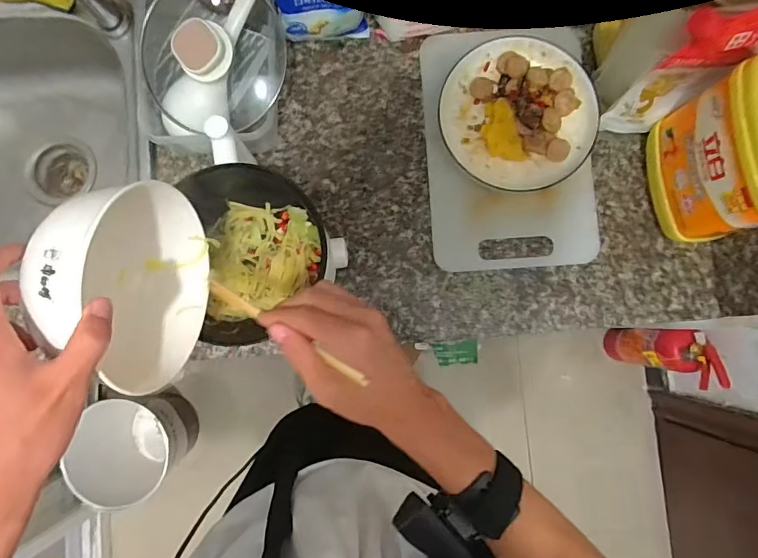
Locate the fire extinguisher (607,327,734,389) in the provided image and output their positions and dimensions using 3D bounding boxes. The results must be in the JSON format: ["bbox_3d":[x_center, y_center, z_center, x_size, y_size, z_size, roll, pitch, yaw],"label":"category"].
[{"bbox_3d":[0.740,0.198,1.233,0.089,0.431,0.126,5,85,-1],"label":"fire extinguisher"}]

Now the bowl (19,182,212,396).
[{"bbox_3d":[-0.186,0.001,0.347,0.067,0.144,0.131,8,85,-1],"label":"bowl"}]

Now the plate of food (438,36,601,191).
[{"bbox_3d":[0.168,-0.199,0.561,0.181,0.044,0.174,0,85,-2],"label":"plate of food"}]

